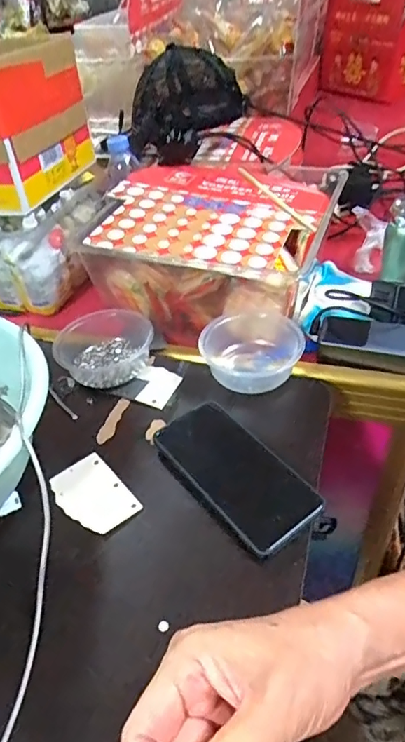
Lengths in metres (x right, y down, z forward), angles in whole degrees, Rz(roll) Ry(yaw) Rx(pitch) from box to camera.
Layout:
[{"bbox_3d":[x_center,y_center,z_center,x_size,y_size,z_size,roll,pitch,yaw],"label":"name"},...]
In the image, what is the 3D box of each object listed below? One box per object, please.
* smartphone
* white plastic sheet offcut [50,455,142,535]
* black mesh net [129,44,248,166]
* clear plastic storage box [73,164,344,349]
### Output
[{"bbox_3d":[0.029,0.091,0.473,0.077,0.013,0.163,-31,51,-23],"label":"smartphone"},{"bbox_3d":[-0.102,0.114,0.475,0.055,0.004,0.086,-31,48,-26],"label":"white plastic sheet offcut"},{"bbox_3d":[-0.027,-0.413,0.800,0.182,0.145,0.148,-5,42,0],"label":"black mesh net"},{"bbox_3d":[0.027,-0.181,0.725,0.294,0.133,0.320,13,45,19],"label":"clear plastic storage box"}]

